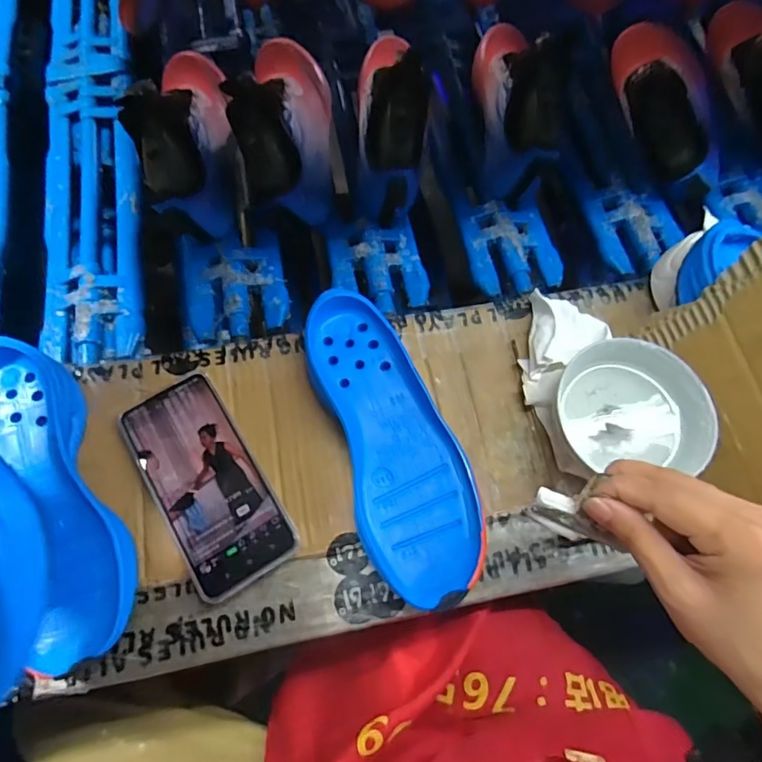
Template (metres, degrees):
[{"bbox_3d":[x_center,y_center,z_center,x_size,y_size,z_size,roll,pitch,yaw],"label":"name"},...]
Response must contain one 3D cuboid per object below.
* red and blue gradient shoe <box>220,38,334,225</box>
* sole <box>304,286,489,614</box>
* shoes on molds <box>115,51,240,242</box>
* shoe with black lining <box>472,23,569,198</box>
[{"bbox_3d":[-0.097,-0.270,0.521,0.094,0.096,0.224,-2,71,-2],"label":"red and blue gradient shoe"},{"bbox_3d":[0.009,0.043,0.393,0.090,0.038,0.241,-18,72,-8],"label":"sole"},{"bbox_3d":[-0.191,-0.249,0.509,0.087,0.110,0.220,-15,72,-7],"label":"shoes on molds"},{"bbox_3d":[0.142,-0.307,0.540,0.076,0.096,0.221,4,70,0],"label":"shoe with black lining"}]

